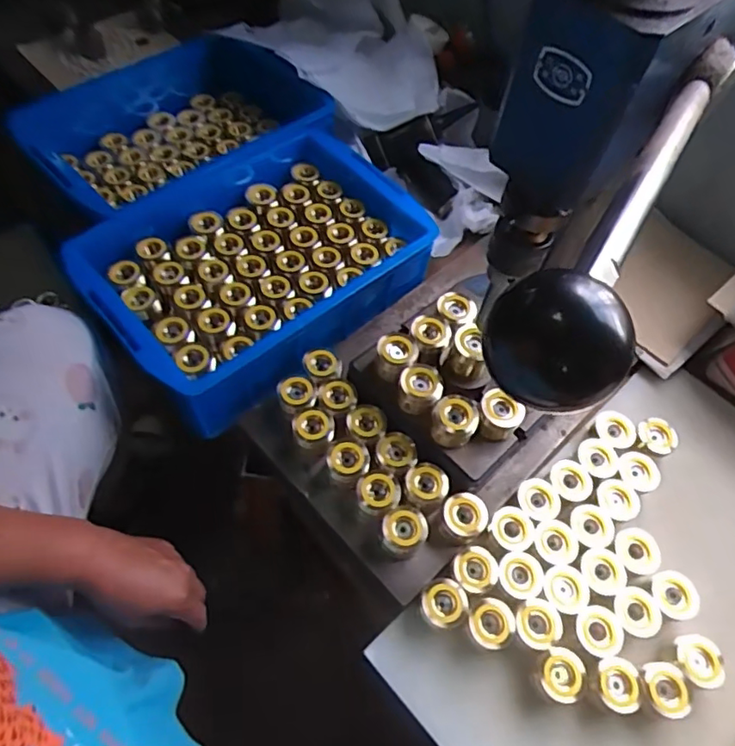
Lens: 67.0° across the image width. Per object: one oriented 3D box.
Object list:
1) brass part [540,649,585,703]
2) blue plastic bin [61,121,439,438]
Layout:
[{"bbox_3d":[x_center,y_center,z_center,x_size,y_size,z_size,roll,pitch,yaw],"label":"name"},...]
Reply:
[{"bbox_3d":[0.167,0.263,0.484,0.037,0.040,0.038,2,58,-3],"label":"brass part"},{"bbox_3d":[-0.123,-0.126,0.644,0.255,0.102,0.353,40,64,19],"label":"blue plastic bin"}]

